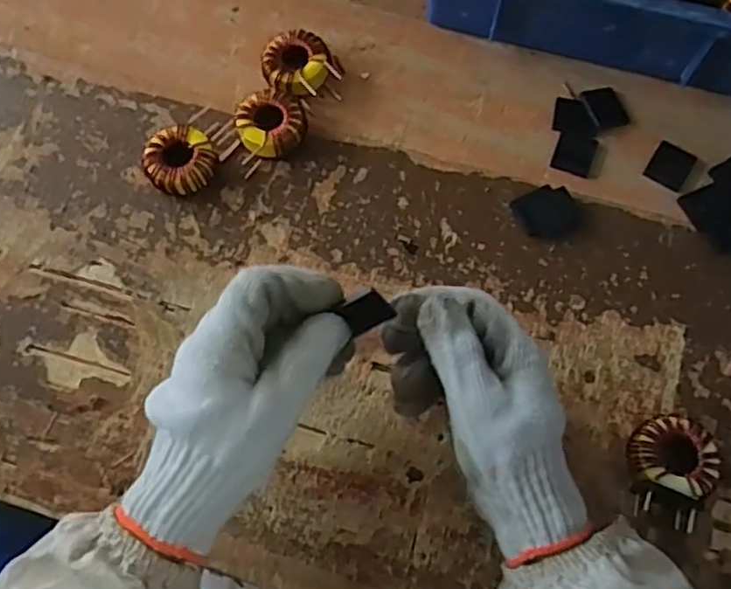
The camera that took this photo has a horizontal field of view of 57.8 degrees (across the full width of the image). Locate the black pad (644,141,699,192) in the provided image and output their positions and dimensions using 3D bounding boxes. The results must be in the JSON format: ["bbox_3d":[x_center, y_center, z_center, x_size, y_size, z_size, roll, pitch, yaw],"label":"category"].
[{"bbox_3d":[0.221,-0.093,0.477,0.027,0.004,0.034,32,72,11],"label":"black pad"}]

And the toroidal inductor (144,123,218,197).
[{"bbox_3d":[-0.132,-0.094,0.472,0.048,0.025,0.046,0,69,0],"label":"toroidal inductor"}]

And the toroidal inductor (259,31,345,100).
[{"bbox_3d":[-0.047,-0.172,0.501,0.058,0.027,0.052,-10,69,-4],"label":"toroidal inductor"}]

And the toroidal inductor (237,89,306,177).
[{"bbox_3d":[-0.068,-0.121,0.486,0.050,0.024,0.055,0,69,0],"label":"toroidal inductor"}]

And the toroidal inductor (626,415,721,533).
[{"bbox_3d":[0.177,0.102,0.389,0.046,0.027,0.058,27,71,10],"label":"toroidal inductor"}]

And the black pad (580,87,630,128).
[{"bbox_3d":[0.180,-0.140,0.493,0.026,0.004,0.035,-15,70,-6],"label":"black pad"}]

